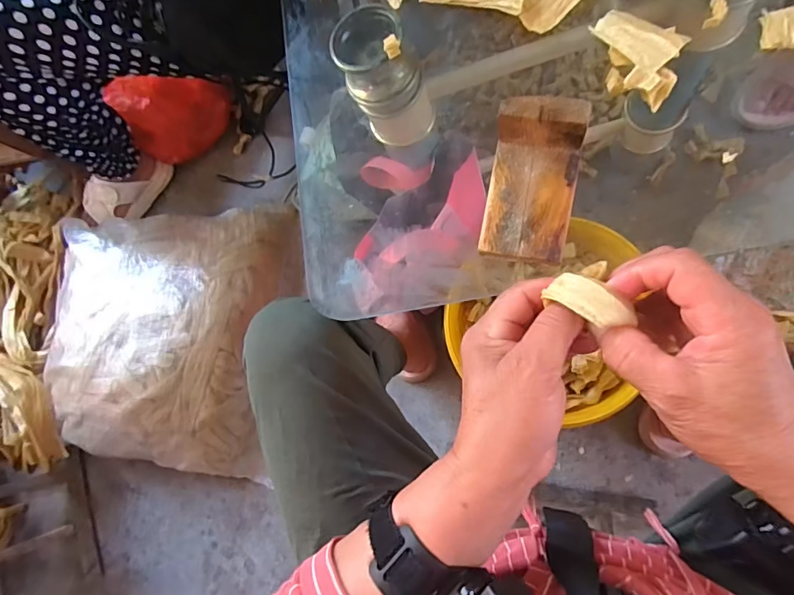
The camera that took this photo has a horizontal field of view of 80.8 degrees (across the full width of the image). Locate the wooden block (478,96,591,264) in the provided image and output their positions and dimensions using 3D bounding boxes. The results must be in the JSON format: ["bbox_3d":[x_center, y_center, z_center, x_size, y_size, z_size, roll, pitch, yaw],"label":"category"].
[{"bbox_3d":[0.100,-0.084,0.339,0.062,0.041,0.108,8,87,9],"label":"wooden block"}]

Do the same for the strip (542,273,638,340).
[{"bbox_3d":[0.101,0.003,0.246,0.045,0.012,0.023,33,91,31],"label":"strip"}]

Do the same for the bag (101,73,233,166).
[{"bbox_3d":[-0.440,-0.365,0.945,0.202,0.165,0.100,-22,83,6],"label":"bag"}]

